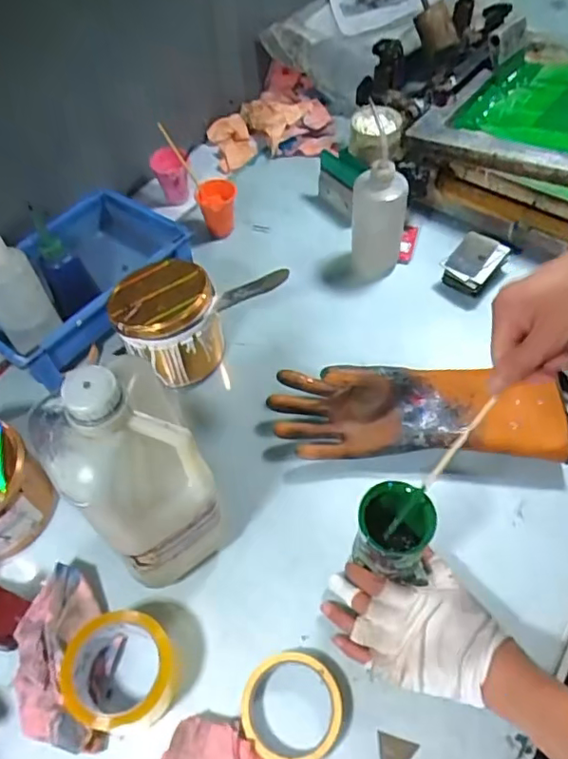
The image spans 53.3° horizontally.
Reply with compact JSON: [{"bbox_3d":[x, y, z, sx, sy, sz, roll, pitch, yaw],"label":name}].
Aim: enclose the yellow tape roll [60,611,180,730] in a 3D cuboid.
[{"bbox_3d":[-0.154,0.283,0.546,0.100,0.065,0.095,-2,55,3],"label":"yellow tape roll"}]

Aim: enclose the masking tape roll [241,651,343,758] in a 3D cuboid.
[{"bbox_3d":[0.008,0.313,0.540,0.093,0.025,0.094,-2,55,3],"label":"masking tape roll"}]

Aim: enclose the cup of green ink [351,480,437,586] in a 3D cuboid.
[{"bbox_3d":[0.108,0.155,0.563,0.070,0.107,0.070,3,55,6],"label":"cup of green ink"}]

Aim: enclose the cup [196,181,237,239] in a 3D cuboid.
[{"bbox_3d":[-0.105,-0.271,0.924,0.067,0.085,0.055,-12,55,-4],"label":"cup"}]

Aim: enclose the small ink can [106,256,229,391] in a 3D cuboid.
[{"bbox_3d":[-0.152,-0.074,0.756,0.124,0.108,0.129,-2,55,3],"label":"small ink can"}]

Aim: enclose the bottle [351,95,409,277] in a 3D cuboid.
[{"bbox_3d":[0.134,-0.220,0.814,0.070,0.186,0.073,5,55,7],"label":"bottle"}]

